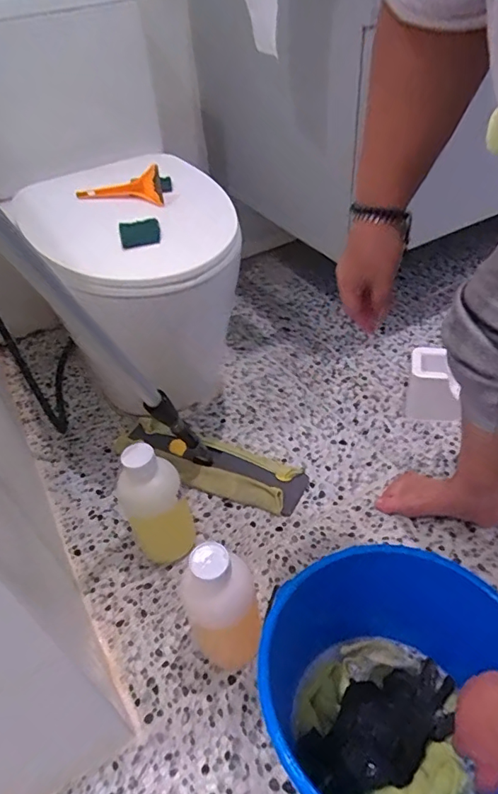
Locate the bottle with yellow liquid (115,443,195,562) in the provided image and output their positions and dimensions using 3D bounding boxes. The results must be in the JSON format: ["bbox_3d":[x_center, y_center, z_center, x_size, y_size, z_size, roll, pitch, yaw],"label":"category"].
[{"bbox_3d":[-0.149,0.162,0.791,0.095,0.227,0.093,-23,44,-16],"label":"bottle with yellow liquid"}]

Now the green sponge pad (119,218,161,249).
[{"bbox_3d":[-0.162,-0.243,0.735,0.059,0.020,0.061,-12,44,-5],"label":"green sponge pad"}]

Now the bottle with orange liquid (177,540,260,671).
[{"bbox_3d":[-0.040,0.281,0.649,0.069,0.223,0.079,-36,49,-28],"label":"bottle with orange liquid"}]

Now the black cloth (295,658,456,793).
[{"bbox_3d":[0.153,0.380,0.573,0.191,0.041,0.095,-31,48,-23],"label":"black cloth"}]

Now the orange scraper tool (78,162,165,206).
[{"bbox_3d":[-0.213,-0.355,0.828,0.154,0.059,0.043,12,47,18],"label":"orange scraper tool"}]

